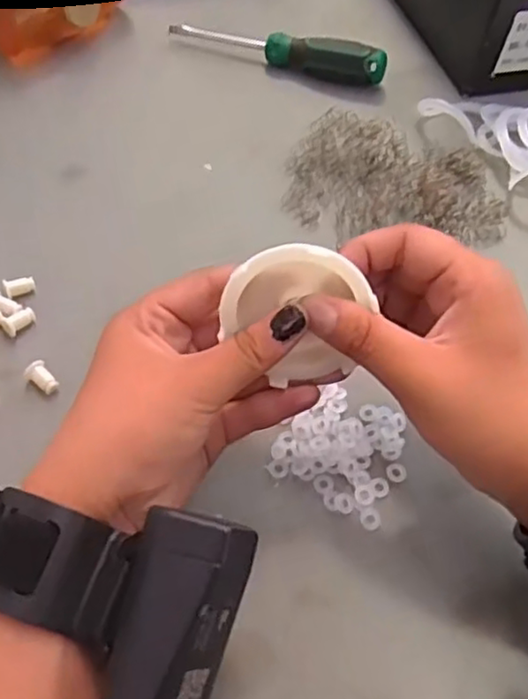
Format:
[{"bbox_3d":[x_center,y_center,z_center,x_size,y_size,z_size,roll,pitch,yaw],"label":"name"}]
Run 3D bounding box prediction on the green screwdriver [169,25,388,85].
[{"bbox_3d":[0.011,-0.223,0.487,0.159,0.024,0.024,21,57,9],"label":"green screwdriver"}]

